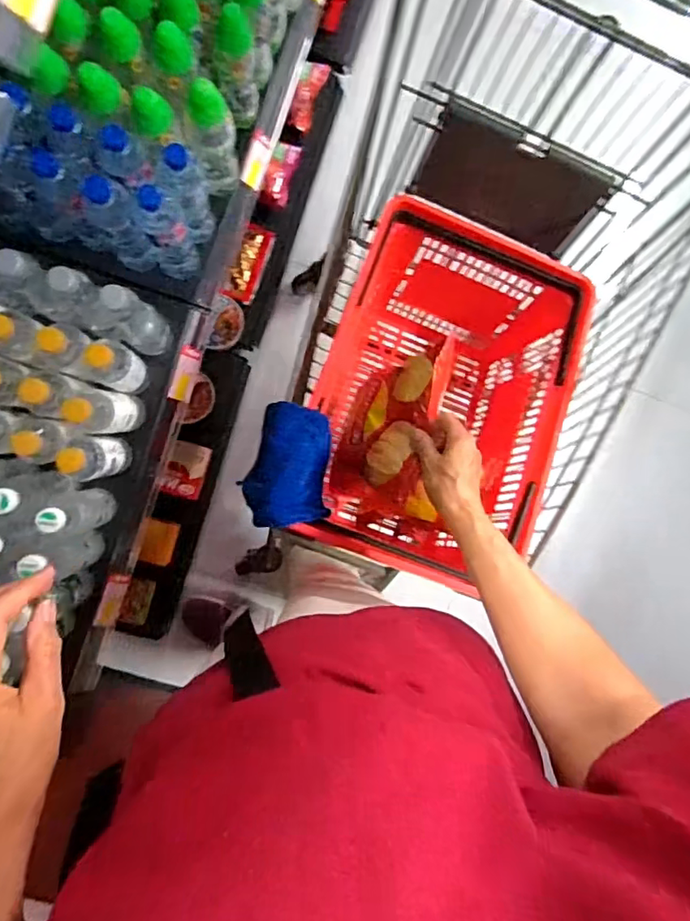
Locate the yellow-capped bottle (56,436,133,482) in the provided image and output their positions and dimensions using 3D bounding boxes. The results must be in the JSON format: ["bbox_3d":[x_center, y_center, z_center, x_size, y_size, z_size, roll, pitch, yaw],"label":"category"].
[{"bbox_3d":[-0.379,-0.003,0.861,0.056,0.193,0.066,-6,91,-6],"label":"yellow-capped bottle"}]

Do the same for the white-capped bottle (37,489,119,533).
[{"bbox_3d":[-0.416,0.083,0.843,0.079,0.204,0.065,-16,92,-6],"label":"white-capped bottle"}]

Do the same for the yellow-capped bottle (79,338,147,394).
[{"bbox_3d":[-0.356,-0.146,0.861,0.068,0.184,0.068,19,88,-6],"label":"yellow-capped bottle"}]

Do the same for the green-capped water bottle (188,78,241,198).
[{"bbox_3d":[-0.199,-0.472,0.841,0.059,0.213,0.065,19,88,-6],"label":"green-capped water bottle"}]

